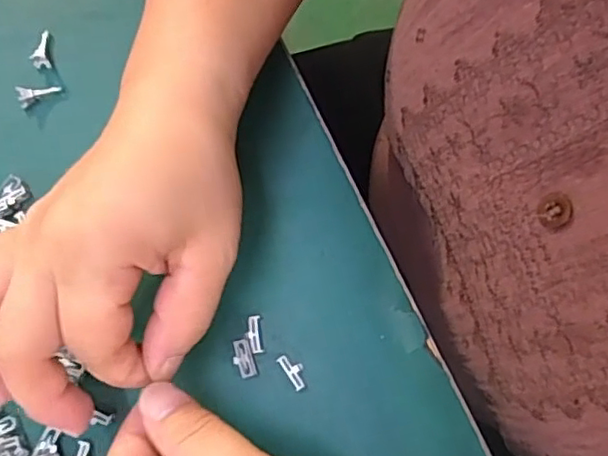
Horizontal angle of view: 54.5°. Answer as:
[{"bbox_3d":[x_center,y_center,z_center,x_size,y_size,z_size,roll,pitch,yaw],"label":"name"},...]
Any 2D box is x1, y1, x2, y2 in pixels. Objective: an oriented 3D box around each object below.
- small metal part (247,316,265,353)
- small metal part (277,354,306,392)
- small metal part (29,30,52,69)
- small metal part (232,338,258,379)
[{"bbox_3d":[-0.021,0.047,0.262,0.006,0.004,0.016,-8,75,0],"label":"small metal part"},{"bbox_3d":[-0.004,0.062,0.259,0.008,0.006,0.017,-34,77,-7],"label":"small metal part"},{"bbox_3d":[-0.134,-0.091,0.300,0.009,0.009,0.022,-11,75,-1],"label":"small metal part"},{"bbox_3d":[-0.026,0.058,0.260,0.008,0.005,0.017,-18,76,-3],"label":"small metal part"}]

